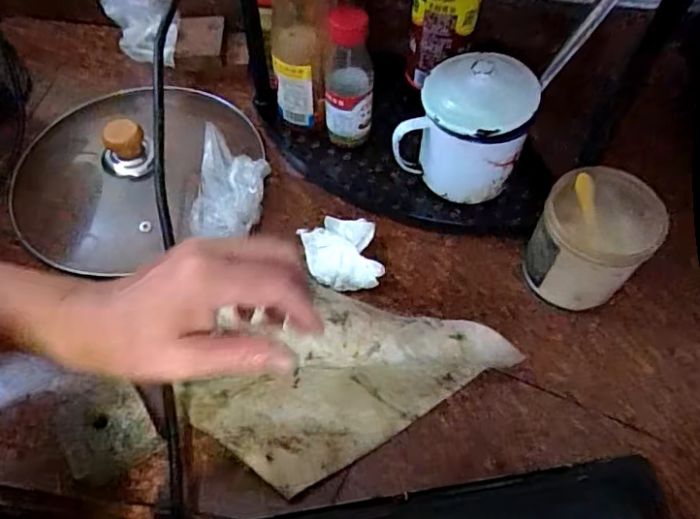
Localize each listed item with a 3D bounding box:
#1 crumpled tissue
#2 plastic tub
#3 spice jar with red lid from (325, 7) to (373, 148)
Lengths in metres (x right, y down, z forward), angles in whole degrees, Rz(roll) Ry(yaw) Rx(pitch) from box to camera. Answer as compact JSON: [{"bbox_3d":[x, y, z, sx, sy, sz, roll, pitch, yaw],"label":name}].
[{"bbox_3d":[-0.007,-0.003,0.471,0.063,0.029,0.063,-9,57,-5],"label":"crumpled tissue"},{"bbox_3d":[0.195,-0.015,0.445,0.084,0.089,0.089,20,60,13],"label":"plastic tub"},{"bbox_3d":[-0.001,-0.160,0.503,0.044,0.136,0.037,-1,57,0],"label":"spice jar with red lid"}]

